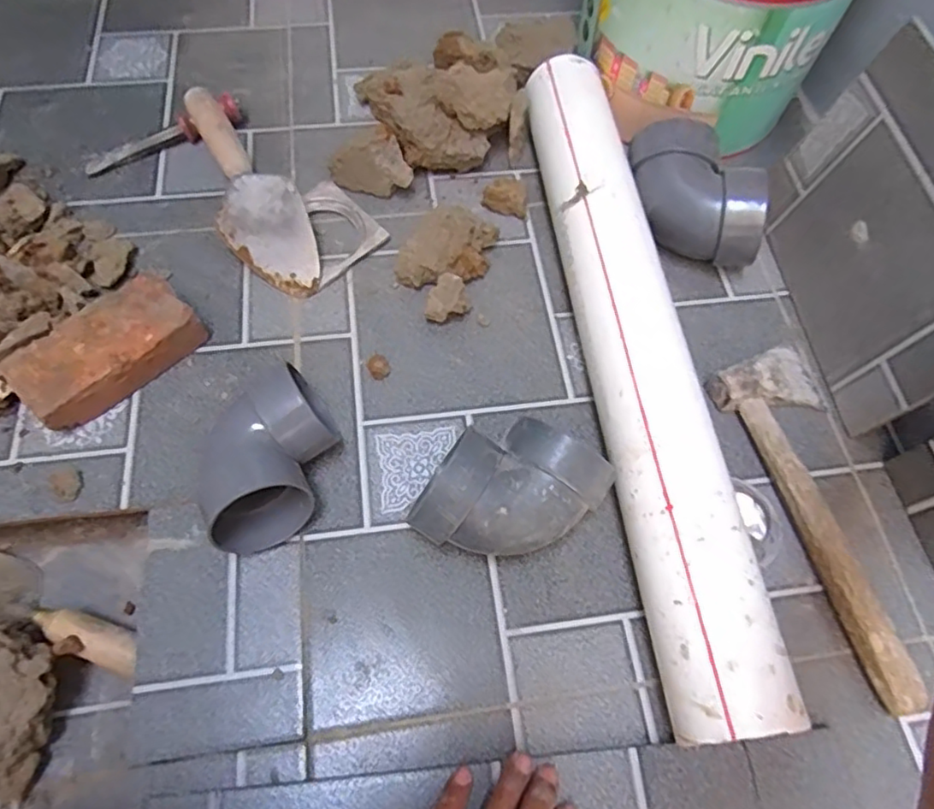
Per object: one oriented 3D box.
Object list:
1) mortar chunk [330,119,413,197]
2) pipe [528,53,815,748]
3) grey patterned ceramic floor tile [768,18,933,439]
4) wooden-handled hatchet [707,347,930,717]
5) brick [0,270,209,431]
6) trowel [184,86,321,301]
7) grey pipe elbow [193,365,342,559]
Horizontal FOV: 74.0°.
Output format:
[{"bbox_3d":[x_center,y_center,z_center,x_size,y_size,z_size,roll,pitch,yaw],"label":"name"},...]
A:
[{"bbox_3d":[-0.101,-0.264,0.679,0.088,0.058,0.048,17,63,7],"label":"mortar chunk"},{"bbox_3d":[0.138,-0.064,0.574,0.085,0.089,0.667,-5,65,-6],"label":"pipe"},{"bbox_3d":[0.374,-0.152,0.558,0.010,0.211,0.295,2,62,-17],"label":"grey patterned ceramic floor tile"},{"bbox_3d":[0.323,0.086,0.539,0.108,0.027,0.310,-16,64,-10],"label":"wooden-handled hatchet"},{"bbox_3d":[-0.328,-0.048,0.564,0.157,0.047,0.081,-41,71,-20],"label":"brick"},{"bbox_3d":[-0.224,-0.225,0.650,0.080,0.065,0.250,-19,65,-12],"label":"trowel"},{"bbox_3d":[-0.165,0.046,0.503,0.122,0.088,0.107,-29,67,-16],"label":"grey pipe elbow"}]

